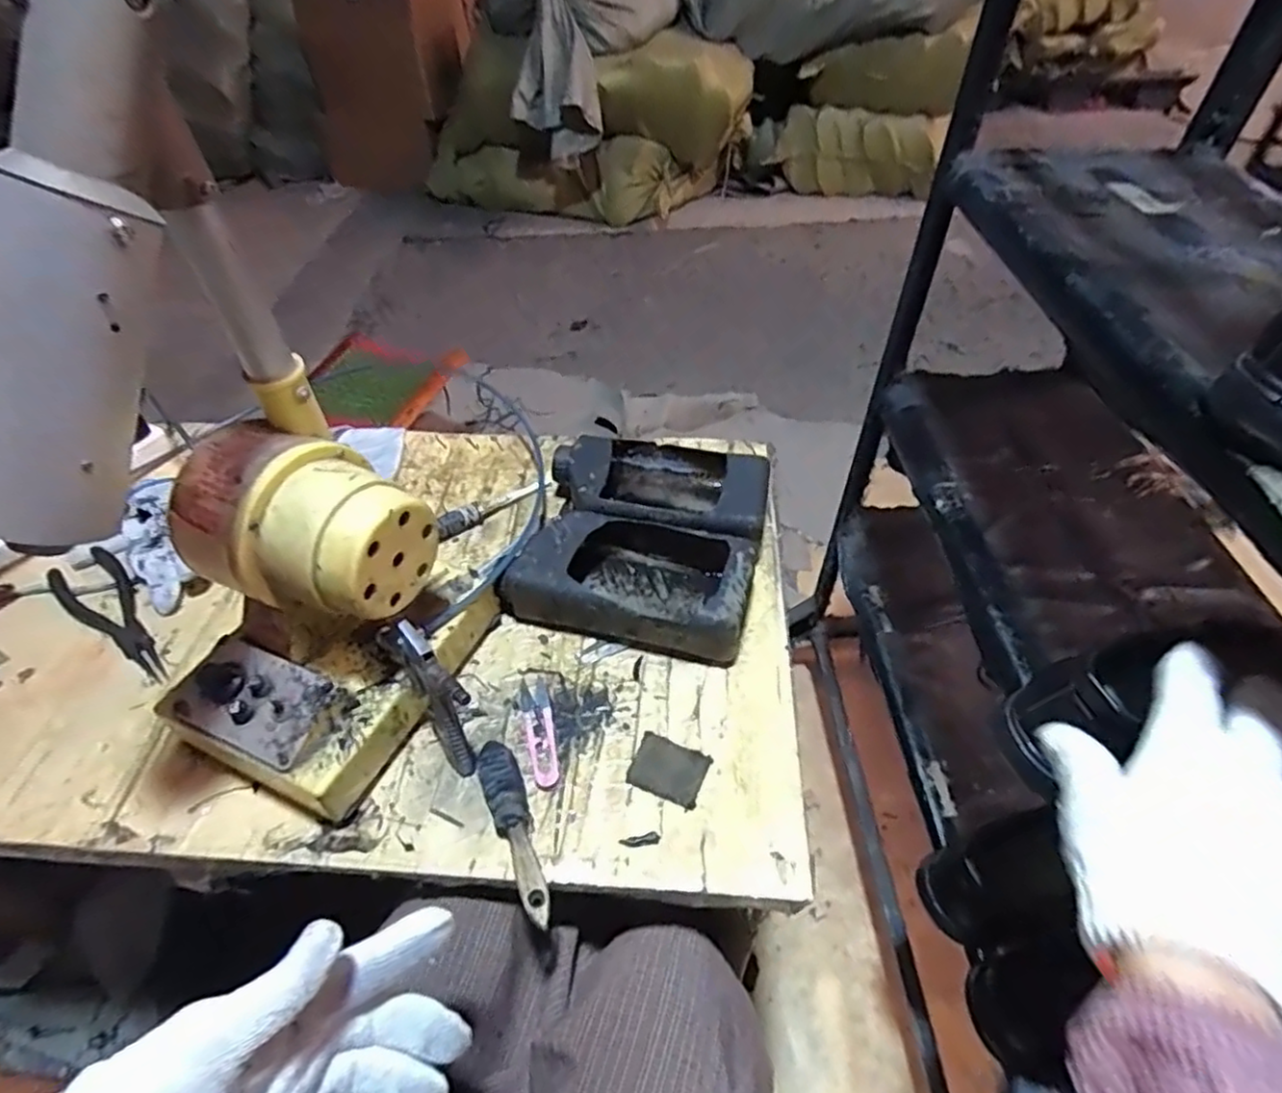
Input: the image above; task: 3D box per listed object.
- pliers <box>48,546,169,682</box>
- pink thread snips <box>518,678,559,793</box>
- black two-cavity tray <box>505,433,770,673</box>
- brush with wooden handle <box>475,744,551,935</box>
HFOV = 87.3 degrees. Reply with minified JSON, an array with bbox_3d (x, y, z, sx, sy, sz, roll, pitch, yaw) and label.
[{"bbox_3d":[-0.499,0.069,0.636,0.195,0.021,0.058,34,57,28],"label":"pliers"},{"bbox_3d":[-0.083,0.151,0.545,0.025,0.006,0.099,-12,49,-8],"label":"pink thread snips"},{"bbox_3d":[0.004,-0.018,0.654,0.215,0.062,0.235,10,49,11],"label":"black two-cavity tray"},{"bbox_3d":[-0.089,0.201,0.483,0.029,0.024,0.139,-21,51,-16],"label":"brush with wooden handle"}]

